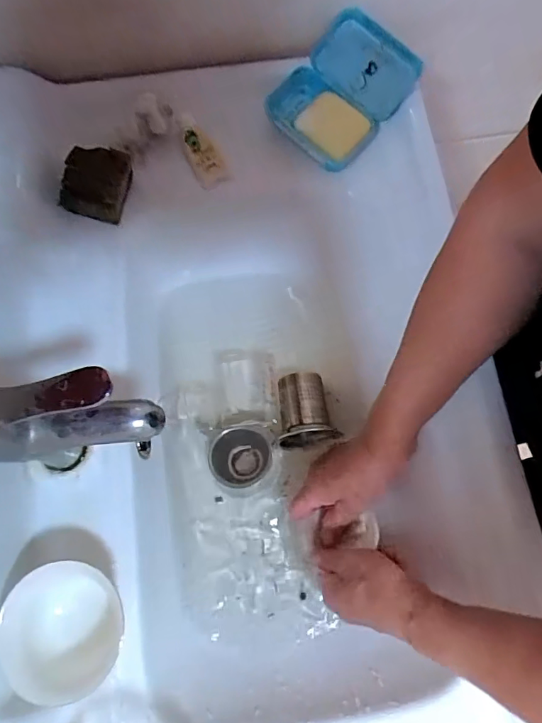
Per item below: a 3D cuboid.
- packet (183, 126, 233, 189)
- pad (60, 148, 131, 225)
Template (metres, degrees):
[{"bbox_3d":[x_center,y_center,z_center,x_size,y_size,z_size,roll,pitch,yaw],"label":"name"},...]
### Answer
[{"bbox_3d":[-0.073,-0.224,0.526,0.035,0.008,0.067,-26,90,6],"label":"packet"},{"bbox_3d":[-0.178,-0.181,0.493,0.063,0.008,0.070,11,113,-12],"label":"pad"}]

